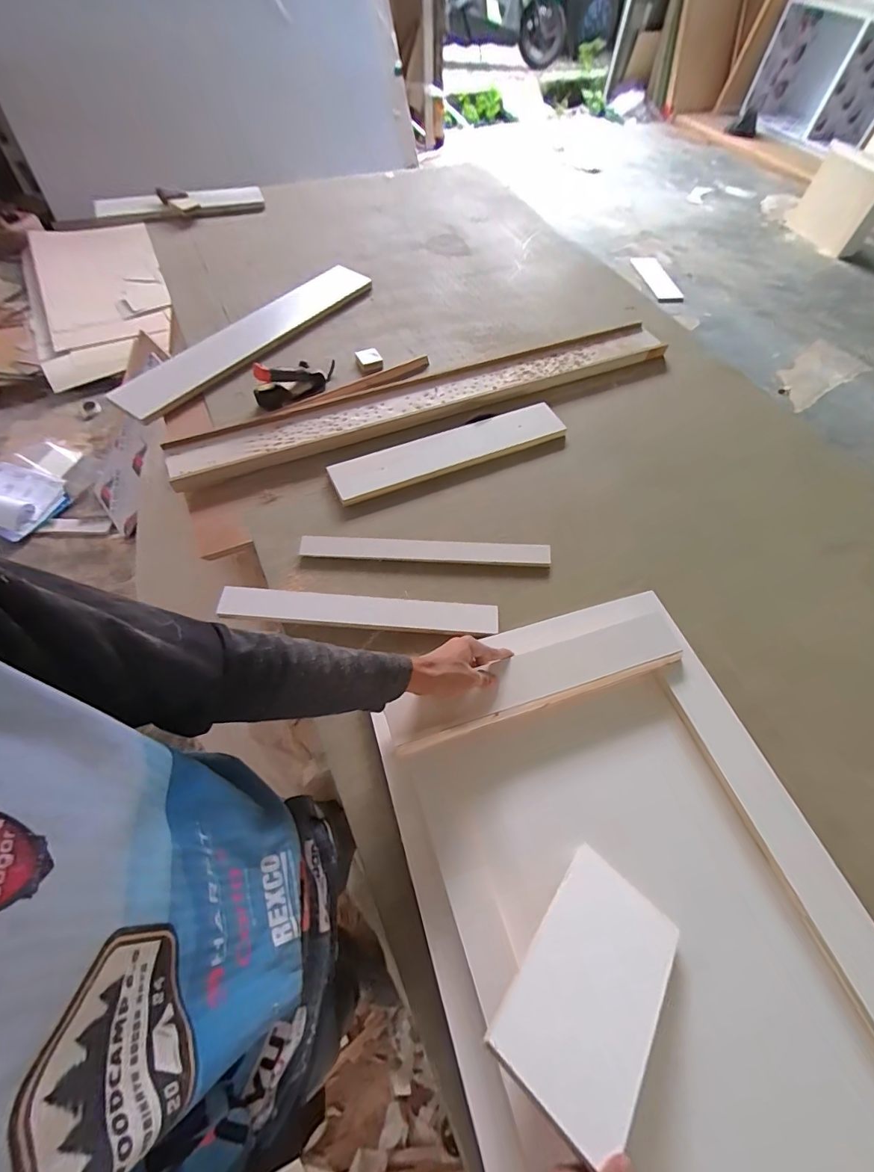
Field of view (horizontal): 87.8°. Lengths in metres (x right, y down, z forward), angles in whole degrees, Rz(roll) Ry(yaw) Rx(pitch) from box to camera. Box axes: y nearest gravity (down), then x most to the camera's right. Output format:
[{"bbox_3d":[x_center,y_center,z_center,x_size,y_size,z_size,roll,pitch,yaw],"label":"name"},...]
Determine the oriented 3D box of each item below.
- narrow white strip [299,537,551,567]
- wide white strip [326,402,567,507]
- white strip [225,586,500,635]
[{"bbox_3d":[-0.020,-0.061,0.796,0.430,0.010,0.040,3,60,-1],"label":"narrow white strip"},{"bbox_3d":[0.025,-0.273,0.911,0.476,0.019,0.100,-20,63,-14],"label":"wide white strip"},{"bbox_3d":[-0.119,0.039,0.723,0.428,0.016,0.057,4,59,-3],"label":"white strip"}]

